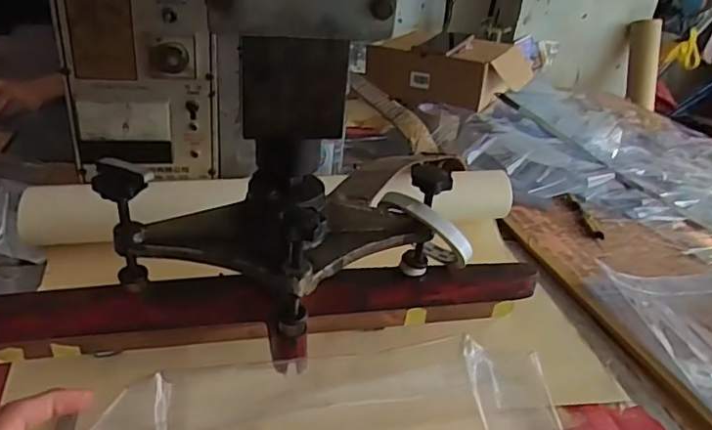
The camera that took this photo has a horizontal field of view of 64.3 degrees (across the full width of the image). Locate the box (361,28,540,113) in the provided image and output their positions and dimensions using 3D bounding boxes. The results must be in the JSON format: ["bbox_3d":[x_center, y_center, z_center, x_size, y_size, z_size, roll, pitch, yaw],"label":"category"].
[{"bbox_3d":[0.200,-0.308,1.202,0.286,0.120,0.215,20,31,24],"label":"box"}]

